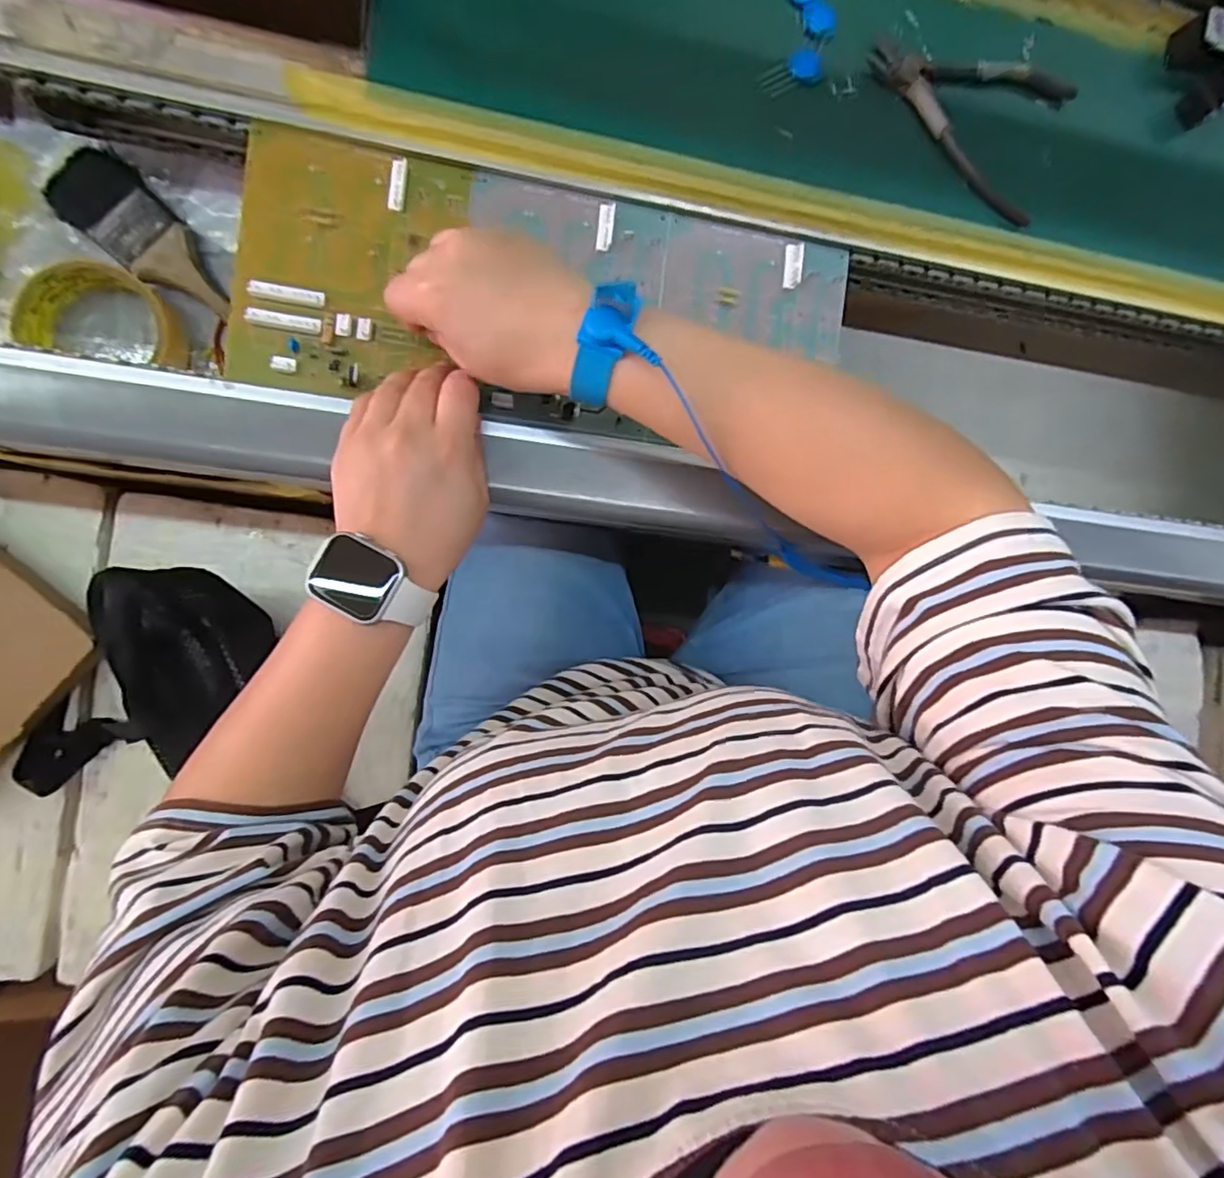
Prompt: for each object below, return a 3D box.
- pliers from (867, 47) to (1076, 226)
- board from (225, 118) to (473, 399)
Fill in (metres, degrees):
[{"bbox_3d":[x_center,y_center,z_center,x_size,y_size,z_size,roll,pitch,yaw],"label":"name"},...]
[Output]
[{"bbox_3d":[0.252,-0.326,0.401,0.103,0.013,0.145,-46,99,-7],"label":"pliers"},{"bbox_3d":[-0.154,-0.186,0.352,0.120,0.010,0.145,7,90,-10],"label":"board"}]

